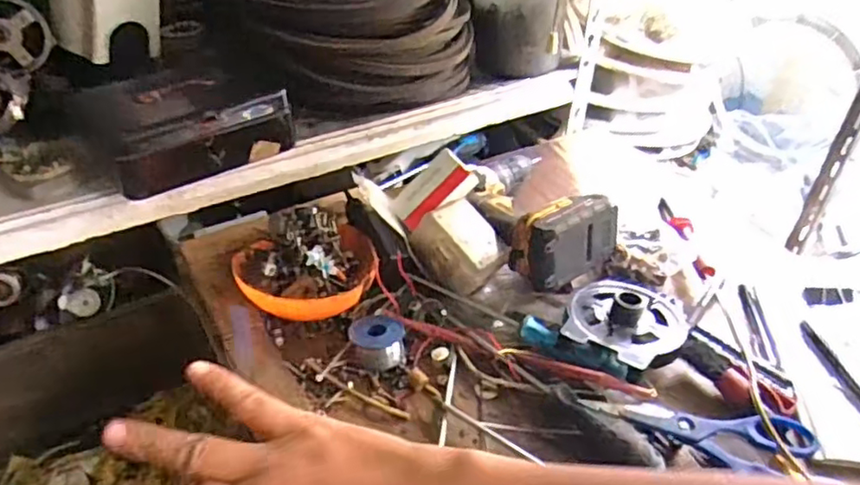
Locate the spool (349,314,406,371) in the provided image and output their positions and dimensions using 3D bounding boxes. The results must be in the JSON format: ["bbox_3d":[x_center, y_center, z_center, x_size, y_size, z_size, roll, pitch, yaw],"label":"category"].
[{"bbox_3d":[-0.052,0.095,0.645,0.053,0.028,0.056,1,40,-1],"label":"spool"}]

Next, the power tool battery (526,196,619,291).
[{"bbox_3d":[0.144,-0.001,0.695,0.112,0.081,0.067,-31,50,-33],"label":"power tool battery"}]

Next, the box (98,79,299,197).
[{"bbox_3d":[-0.270,-0.136,0.725,0.191,0.076,0.128,-29,49,-31],"label":"box"}]

